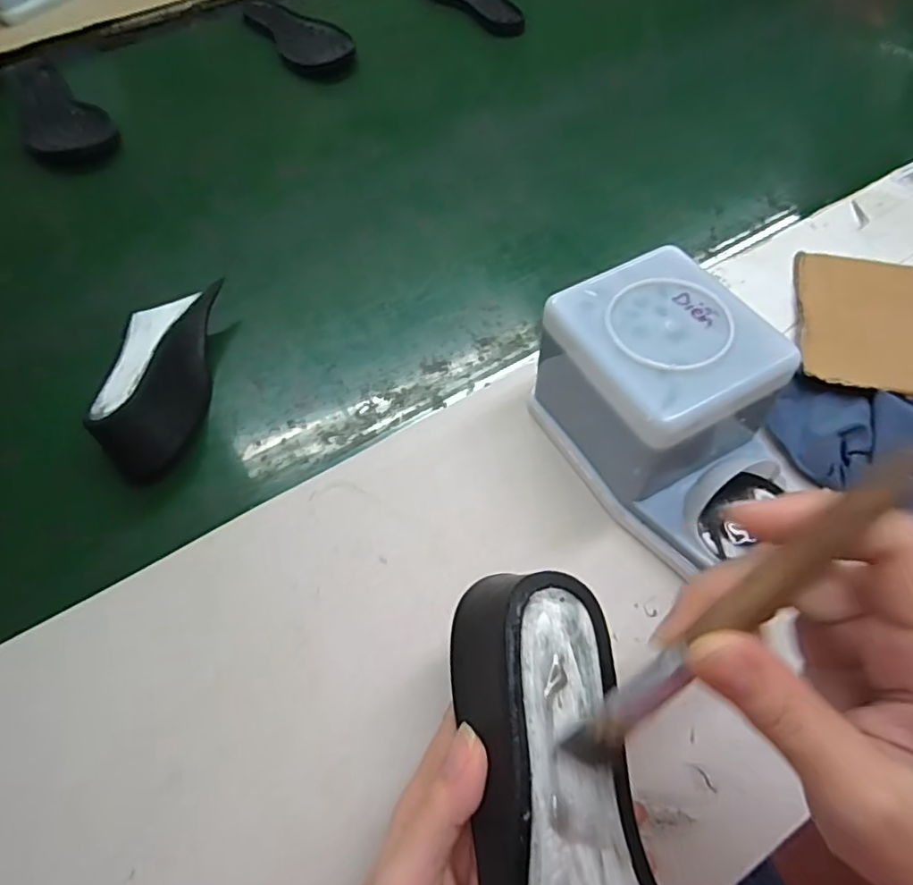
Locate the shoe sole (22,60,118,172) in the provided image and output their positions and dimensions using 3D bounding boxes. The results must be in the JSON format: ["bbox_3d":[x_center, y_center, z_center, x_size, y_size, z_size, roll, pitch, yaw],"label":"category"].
[{"bbox_3d":[-0.464,-0.385,0.679,0.090,0.021,0.243,-31,60,-15],"label":"shoe sole"}]

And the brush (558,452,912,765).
[{"bbox_3d":[0.076,0.057,0.169,0.014,0.142,0.012,-3,45,-48],"label":"brush"}]

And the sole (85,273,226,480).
[{"bbox_3d":[-0.226,-0.054,0.434,0.067,0.043,0.159,-4,57,2],"label":"sole"}]

